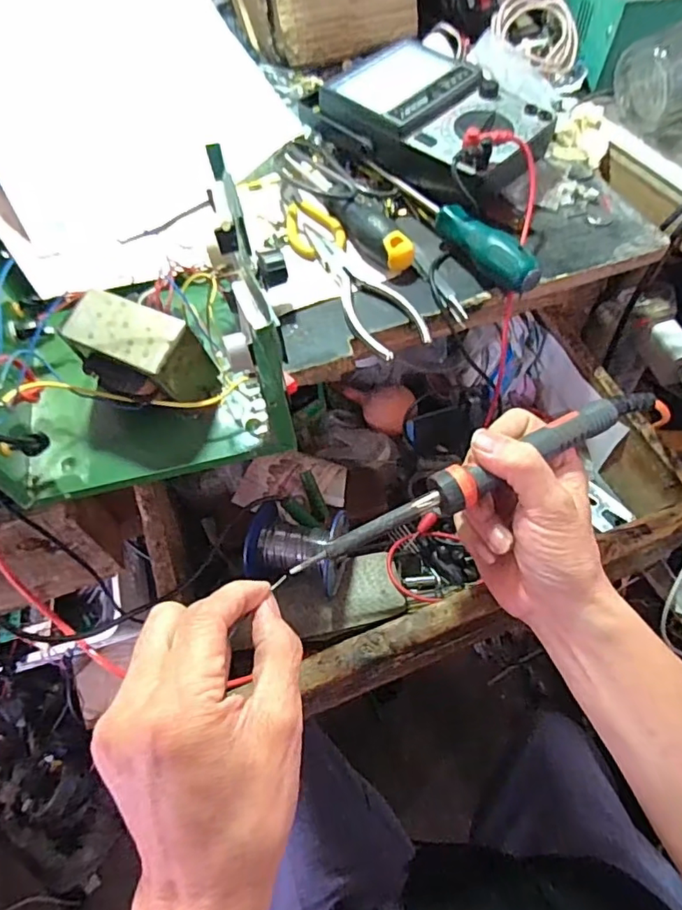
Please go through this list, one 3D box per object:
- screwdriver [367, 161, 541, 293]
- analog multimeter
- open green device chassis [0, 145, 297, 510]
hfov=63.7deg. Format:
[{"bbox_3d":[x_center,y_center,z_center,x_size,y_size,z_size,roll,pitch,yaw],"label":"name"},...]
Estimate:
[{"bbox_3d":[0.083,-0.180,0.415,0.024,0.023,0.179,-27,61,-16],"label":"screwdriver"},{"bbox_3d":[0.076,-0.273,0.454,0.131,0.051,0.182,-34,63,-19],"label":"analog multimeter"},{"bbox_3d":[-0.128,-0.074,0.332,0.174,0.094,0.163,-12,58,-7],"label":"open green device chassis"}]

